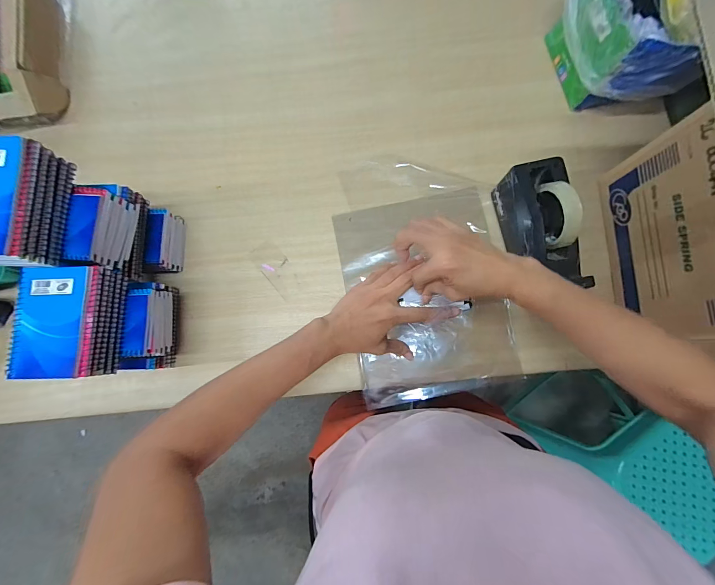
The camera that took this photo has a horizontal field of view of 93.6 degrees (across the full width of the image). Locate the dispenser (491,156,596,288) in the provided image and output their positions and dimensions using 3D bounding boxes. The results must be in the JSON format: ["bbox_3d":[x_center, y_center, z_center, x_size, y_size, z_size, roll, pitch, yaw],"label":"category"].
[{"bbox_3d":[0.269,-0.093,0.494,0.077,0.121,0.186,-9,81,0],"label":"dispenser"}]

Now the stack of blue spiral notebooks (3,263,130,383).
[{"bbox_3d":[-0.348,0.035,0.407,0.092,0.058,0.132,-4,82,2],"label":"stack of blue spiral notebooks"}]

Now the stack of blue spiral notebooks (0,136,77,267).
[{"bbox_3d":[-0.391,-0.095,0.372,0.092,0.057,0.139,3,82,3],"label":"stack of blue spiral notebooks"}]

